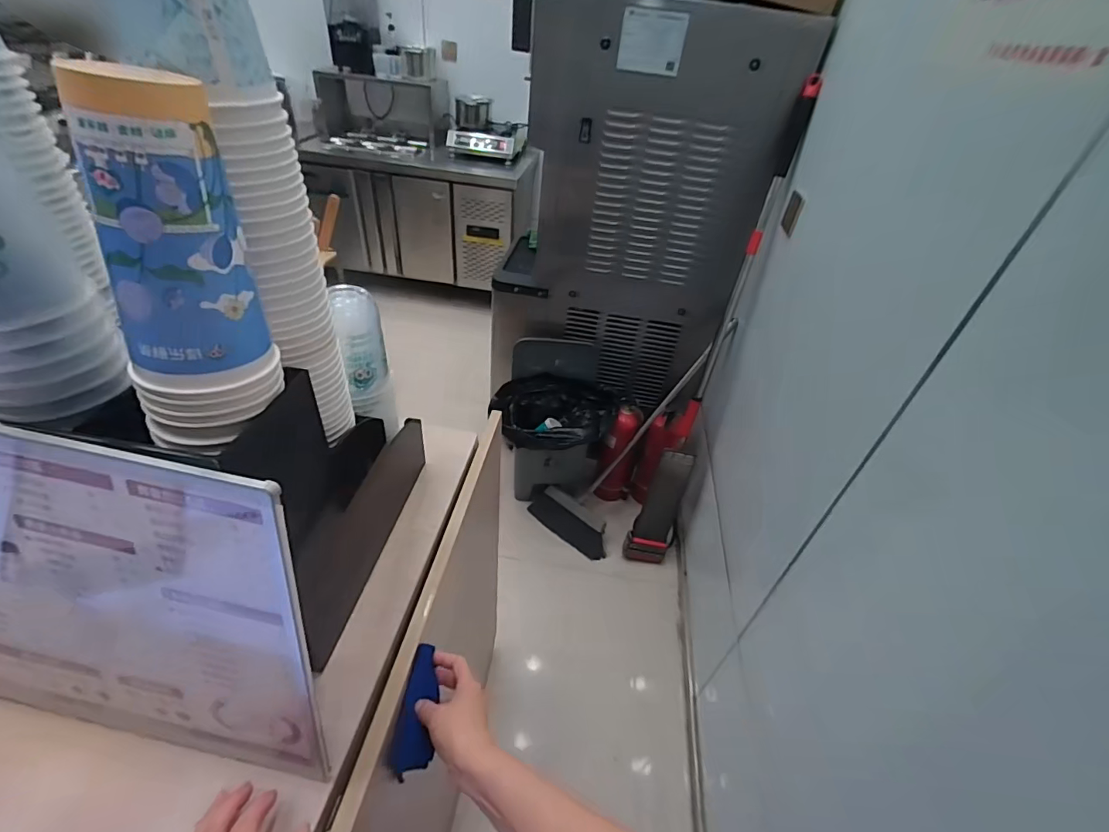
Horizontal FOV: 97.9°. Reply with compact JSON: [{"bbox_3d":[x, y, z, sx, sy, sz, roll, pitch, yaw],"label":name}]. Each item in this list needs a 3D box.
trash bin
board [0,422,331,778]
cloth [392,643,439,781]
[{"bbox_3d":[0.002,0.023,1.581,0.381,0.446,0.310,8,40,0],"label":"trash bin"},{"bbox_3d":[-0.383,0.143,0.369,0.421,0.319,0.013,12,26,2],"label":"board"},{"bbox_3d":[-0.145,0.314,0.516,0.038,0.031,0.122,5,72,-3],"label":"cloth"}]

